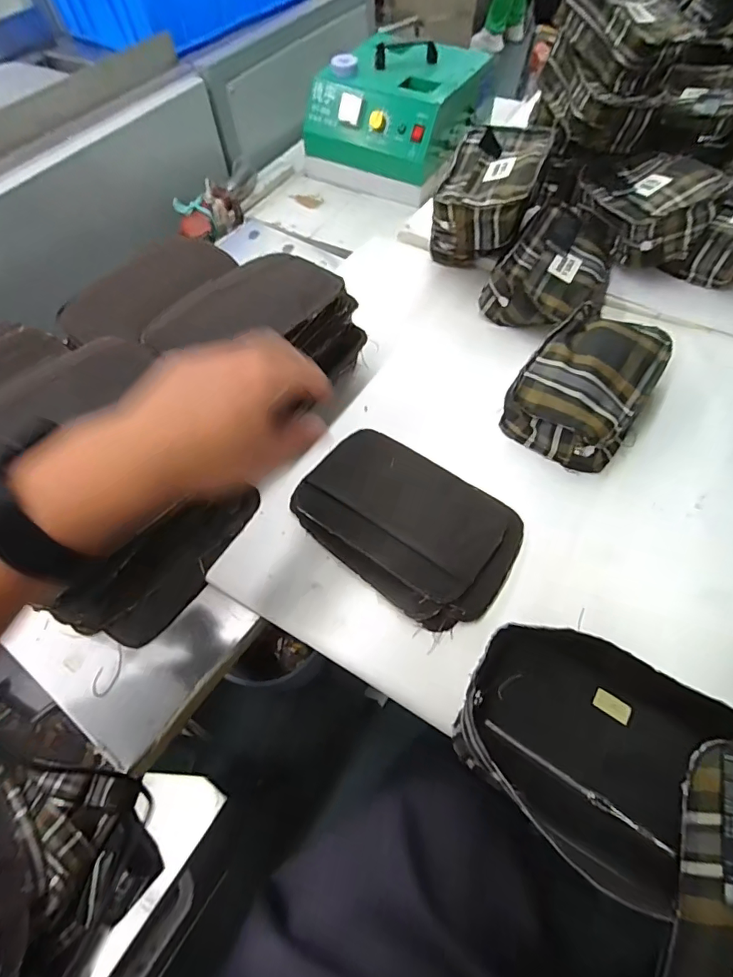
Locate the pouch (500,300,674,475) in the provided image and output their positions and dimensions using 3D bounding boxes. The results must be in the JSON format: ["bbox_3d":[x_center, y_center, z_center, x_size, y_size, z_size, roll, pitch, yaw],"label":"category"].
[{"bbox_3d":[0.254,-0.120,0.554,0.133,0.068,0.194,33,65,19],"label":"pouch"}]

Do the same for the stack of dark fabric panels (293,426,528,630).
[{"bbox_3d":[0.037,0.035,0.488,0.225,0.035,0.150,28,64,17],"label":"stack of dark fabric panels"}]

